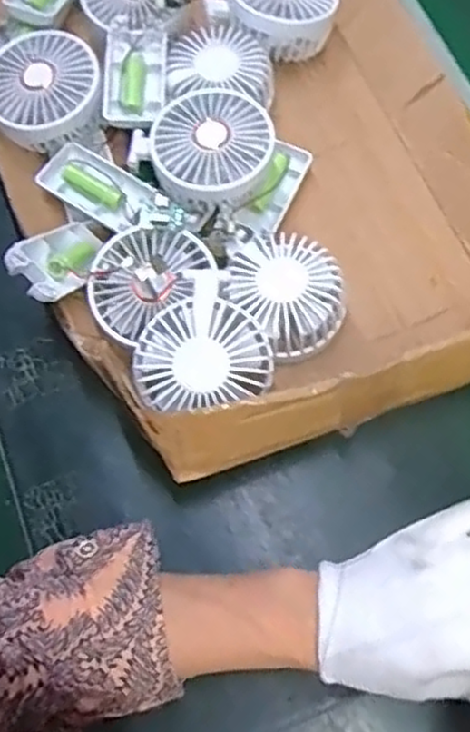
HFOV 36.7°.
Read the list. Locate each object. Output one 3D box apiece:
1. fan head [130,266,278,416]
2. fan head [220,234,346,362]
[{"bbox_3d":[-0.023,-0.004,0.444,0.080,0.042,0.085,-1,71,2],"label":"fan head"},{"bbox_3d":[0.035,-0.050,0.497,0.078,0.054,0.087,-41,73,-12],"label":"fan head"}]

